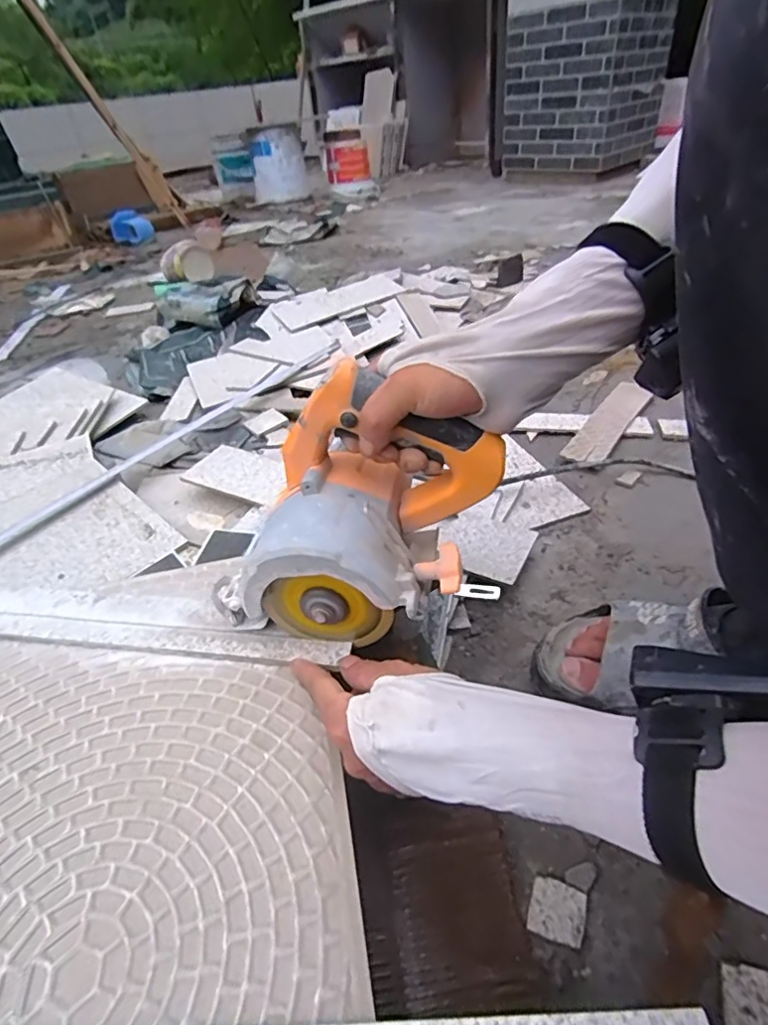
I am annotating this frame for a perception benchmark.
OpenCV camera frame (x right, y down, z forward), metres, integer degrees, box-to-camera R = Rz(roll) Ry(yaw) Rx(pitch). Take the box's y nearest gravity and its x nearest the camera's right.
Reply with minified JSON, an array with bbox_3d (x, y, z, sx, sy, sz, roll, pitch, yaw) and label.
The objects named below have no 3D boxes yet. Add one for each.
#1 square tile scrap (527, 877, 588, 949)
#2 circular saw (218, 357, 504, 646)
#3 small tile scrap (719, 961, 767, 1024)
[{"bbox_3d":[0.117,0.268,0.378,0.035,0.007,0.036,11,41,21],"label":"square tile scrap"},{"bbox_3d":[-0.023,0.000,0.409,0.199,0.180,0.113,4,39,13],"label":"circular saw"},{"bbox_3d":[0.218,0.292,0.333,0.030,0.008,0.037,7,39,17],"label":"small tile scrap"}]

